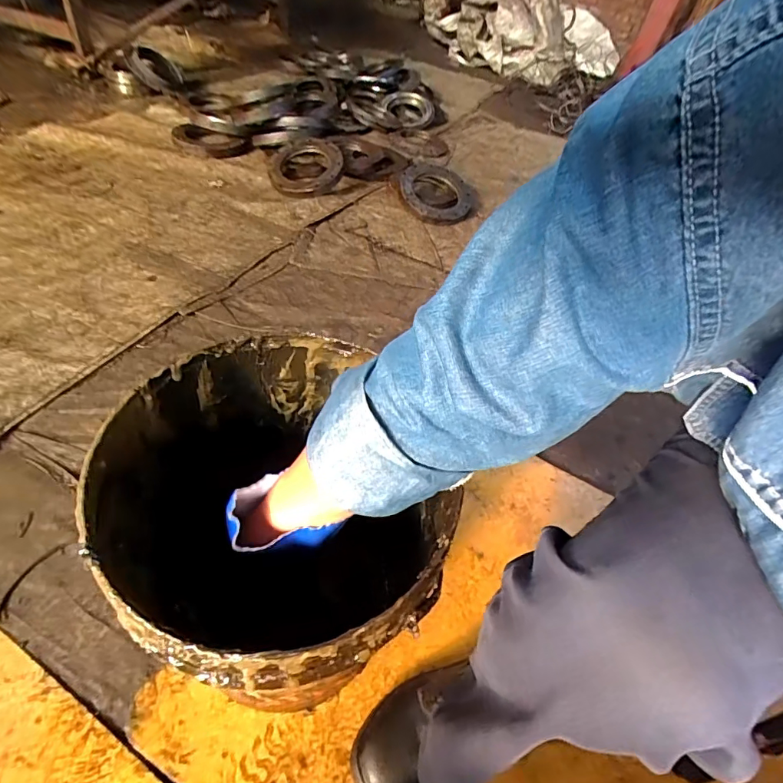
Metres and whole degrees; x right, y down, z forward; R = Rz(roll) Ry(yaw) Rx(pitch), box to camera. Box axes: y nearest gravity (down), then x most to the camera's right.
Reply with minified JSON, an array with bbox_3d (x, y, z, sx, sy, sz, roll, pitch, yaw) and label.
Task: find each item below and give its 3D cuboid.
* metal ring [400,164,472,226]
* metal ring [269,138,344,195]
[{"bbox_3d":[0.129,-0.535,1.236,0.181,0.036,0.178,4,77,-18],"label":"metal ring"},{"bbox_3d":[-0.220,-0.580,1.168,0.187,0.031,0.151,-14,73,1],"label":"metal ring"}]

